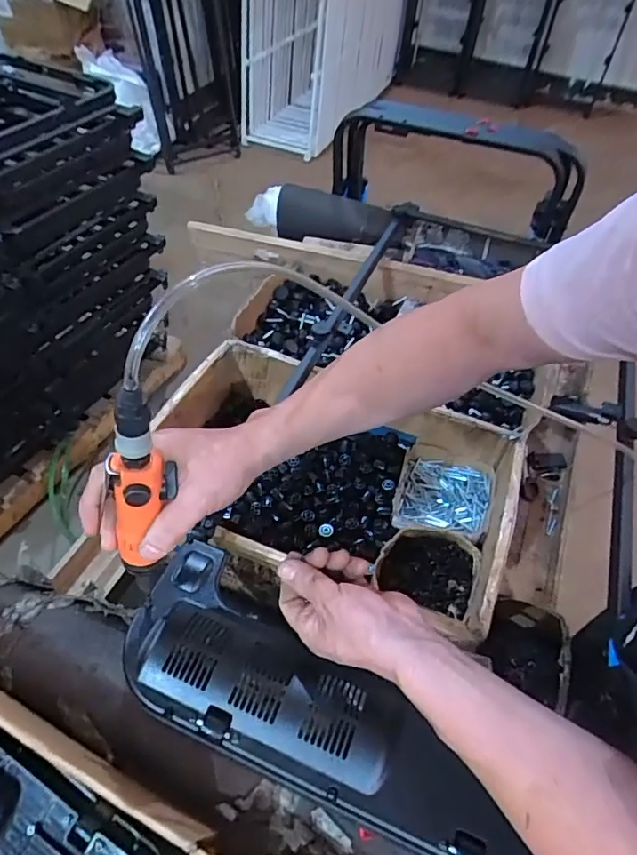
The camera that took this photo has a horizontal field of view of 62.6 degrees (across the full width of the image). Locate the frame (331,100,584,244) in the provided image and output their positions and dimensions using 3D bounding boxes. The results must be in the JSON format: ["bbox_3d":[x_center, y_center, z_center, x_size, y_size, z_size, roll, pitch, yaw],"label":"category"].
[{"bbox_3d":[0.286,-0.560,1.136,0.528,0.230,0.104,16,51,9],"label":"frame"}]

